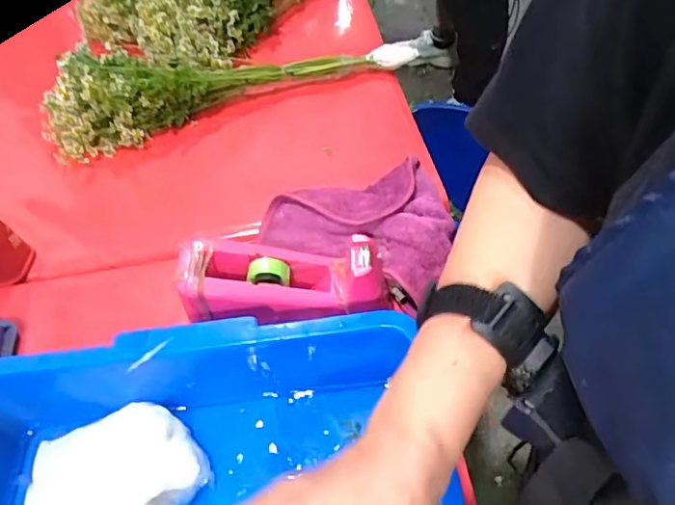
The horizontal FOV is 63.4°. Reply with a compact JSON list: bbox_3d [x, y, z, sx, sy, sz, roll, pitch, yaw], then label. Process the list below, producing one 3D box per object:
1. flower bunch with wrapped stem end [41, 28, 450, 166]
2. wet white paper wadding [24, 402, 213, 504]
[{"bbox_3d":[-0.135,-0.297,0.840,0.629,0.117,0.118,-20,53,-9],"label":"flower bunch with wrapped stem end"},{"bbox_3d":[-0.186,0.203,0.453,0.143,0.041,0.140,-3,52,4],"label":"wet white paper wadding"}]

